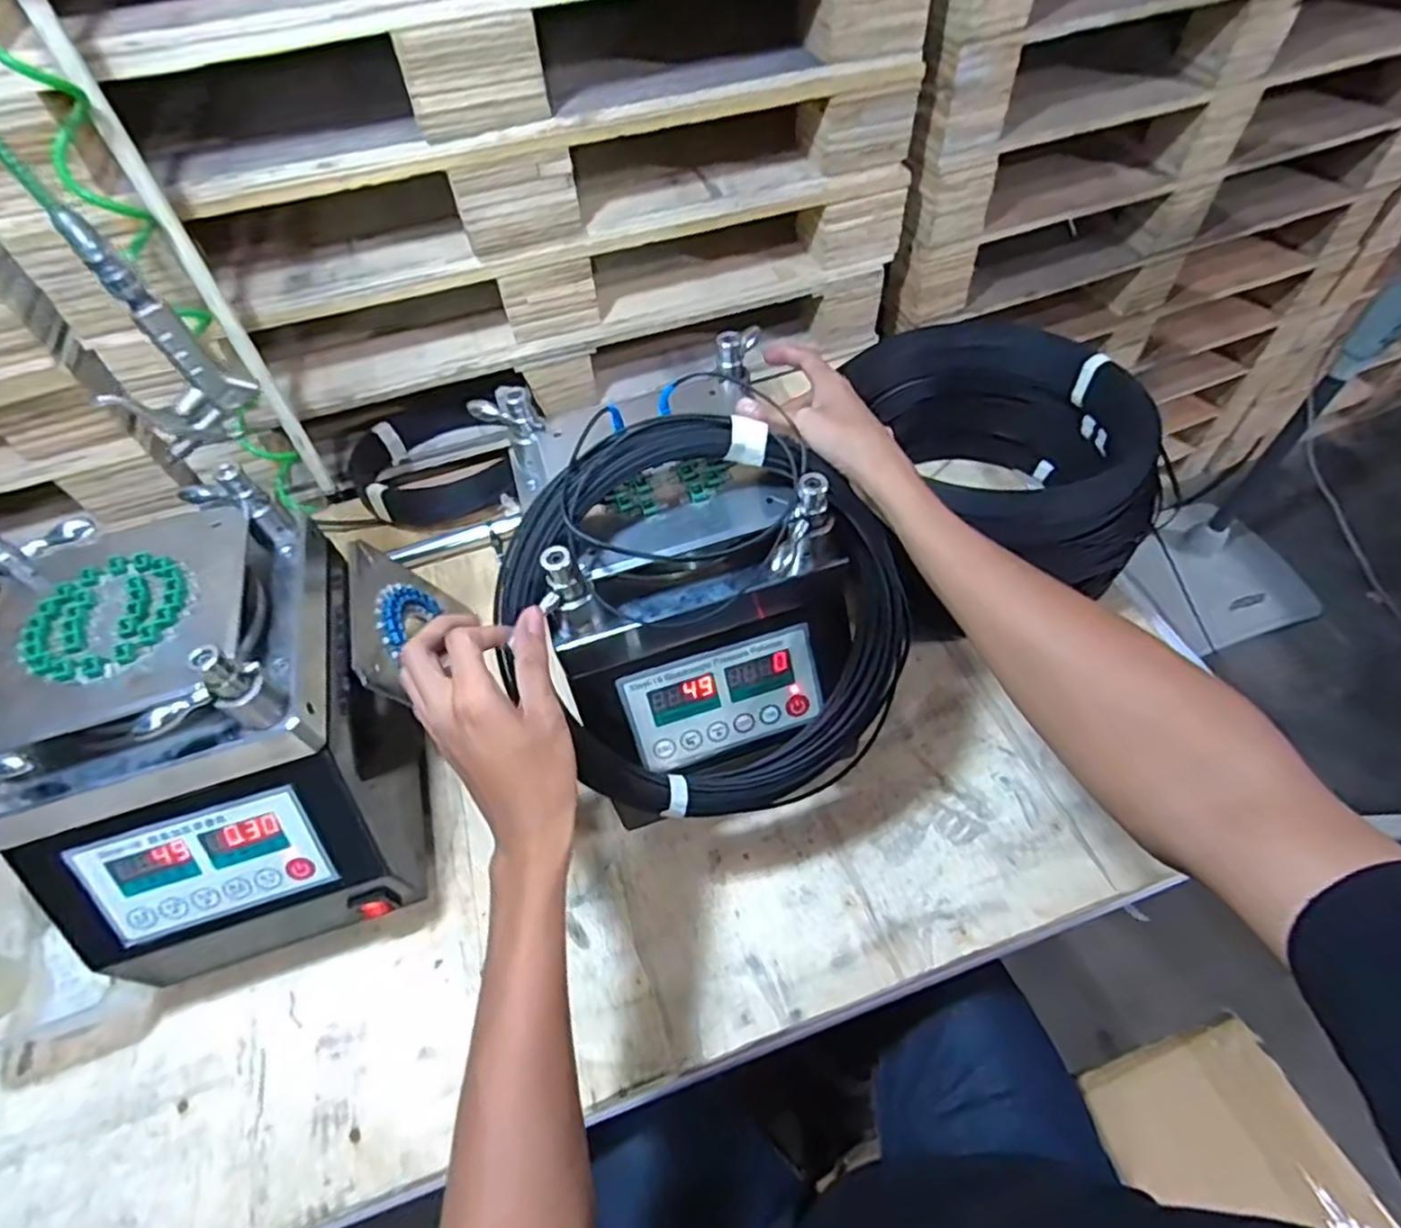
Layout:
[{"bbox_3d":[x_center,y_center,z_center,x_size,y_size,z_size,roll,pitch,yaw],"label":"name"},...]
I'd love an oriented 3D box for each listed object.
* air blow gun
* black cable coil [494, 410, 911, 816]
[{"bbox_3d":[-0.408,-0.195,0.511,0.085,0.166,0.034,-37,60,-19],"label":"air blow gun"},{"bbox_3d":[0.016,0.012,0.498,0.262,0.298,0.045,-21,18,-2],"label":"black cable coil"}]

